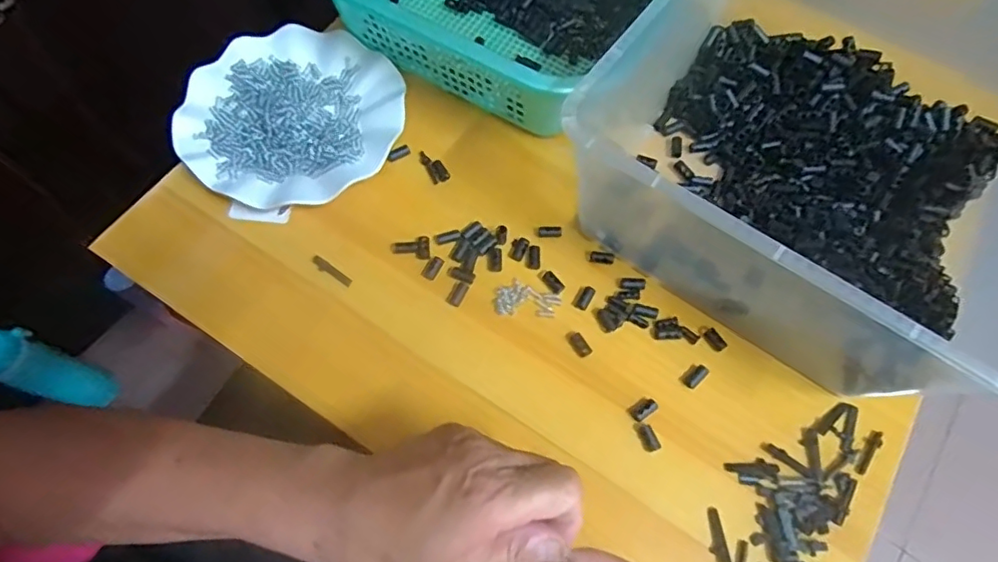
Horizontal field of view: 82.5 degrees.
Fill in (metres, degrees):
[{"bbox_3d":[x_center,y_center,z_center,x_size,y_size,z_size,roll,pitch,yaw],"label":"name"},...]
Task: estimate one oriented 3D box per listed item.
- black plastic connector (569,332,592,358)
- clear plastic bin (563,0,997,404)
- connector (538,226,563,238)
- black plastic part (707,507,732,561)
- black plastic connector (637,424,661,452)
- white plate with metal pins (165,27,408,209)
[{"bbox_3d":[0.061,0.048,0.429,0.011,0.004,0.019,-31,71,-15],"label":"black plastic connector"},{"bbox_3d":[0.234,-0.093,0.421,0.290,0.141,0.285,34,69,11],"label":"clear plastic bin"},{"bbox_3d":[0.042,-0.040,0.464,0.019,0.005,0.008,3,66,-2],"label":"connector"},{"bbox_3d":[0.145,0.171,0.380,0.010,0.004,0.036,-3,67,-4],"label":"black plastic part"},{"bbox_3d":[0.106,0.111,0.401,0.010,0.008,0.018,-17,68,-10],"label":"black plastic connector"},{"bbox_3d":[-0.175,-0.143,0.488,0.175,0.018,0.177,1,66,-2],"label":"white plate with metal pins"}]

